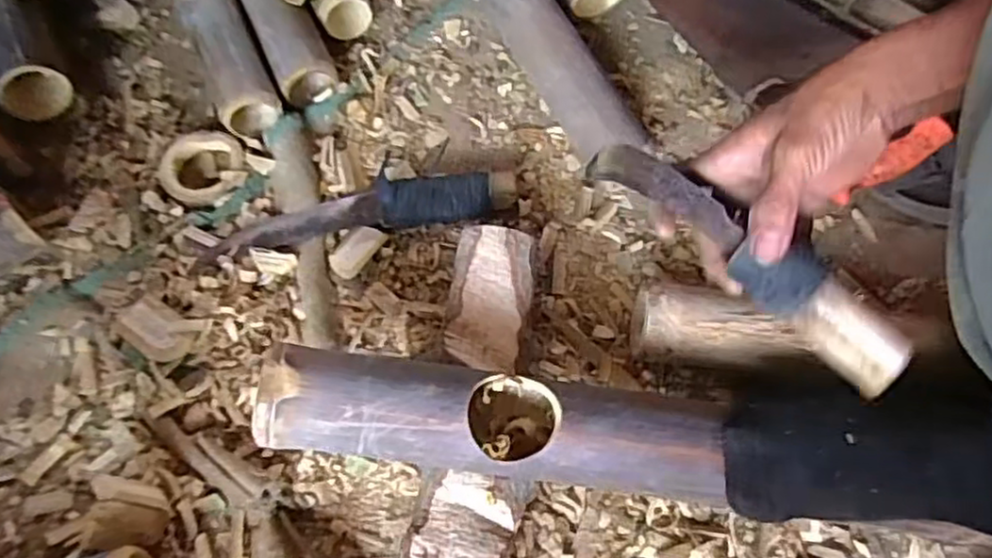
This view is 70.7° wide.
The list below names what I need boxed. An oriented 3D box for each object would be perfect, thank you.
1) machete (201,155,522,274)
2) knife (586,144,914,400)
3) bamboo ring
[{"bbox_3d":[-0.126,-0.069,0.637,0.284,0.030,0.060,-10,67,-6],"label":"machete"},{"bbox_3d":[0.153,-0.020,0.453,0.032,0.051,0.237,-39,66,-17],"label":"knife"},{"bbox_3d":[-0.276,-0.103,0.656,0.076,0.018,0.075,1,66,-2],"label":"bamboo ring"}]

